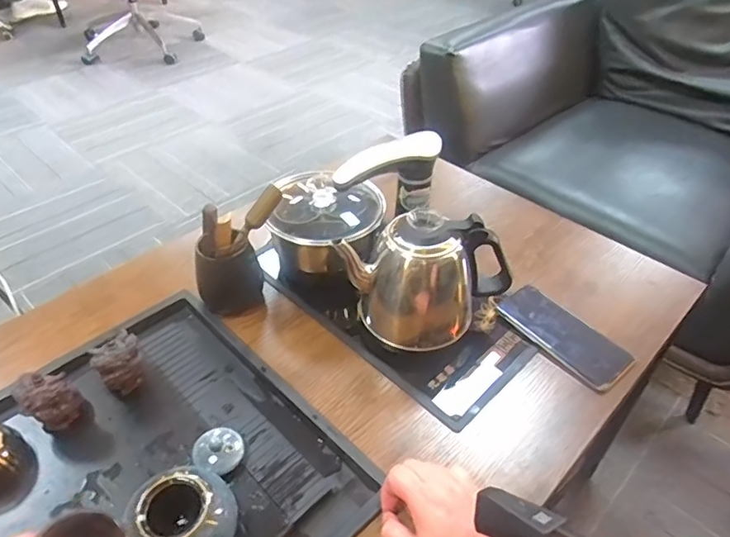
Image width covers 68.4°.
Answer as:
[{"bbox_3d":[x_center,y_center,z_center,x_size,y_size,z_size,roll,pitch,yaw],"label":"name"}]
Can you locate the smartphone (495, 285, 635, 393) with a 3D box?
[{"bbox_3d":[0.240,0.079,0.654,0.072,0.013,0.157,-29,50,-30],"label":"smartphone"}]

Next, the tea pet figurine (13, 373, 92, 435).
[{"bbox_3d":[-0.320,0.138,0.551,0.039,0.072,0.050,30,49,29],"label":"tea pet figurine"}]

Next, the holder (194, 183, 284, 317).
[{"bbox_3d":[-0.155,-0.022,0.657,0.061,0.193,0.099,26,47,26],"label":"holder"}]

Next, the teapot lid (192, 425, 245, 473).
[{"bbox_3d":[-0.147,0.179,0.539,0.047,0.027,0.052,-20,46,-22],"label":"teapot lid"}]

